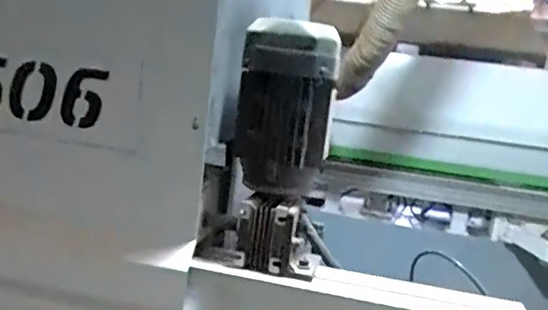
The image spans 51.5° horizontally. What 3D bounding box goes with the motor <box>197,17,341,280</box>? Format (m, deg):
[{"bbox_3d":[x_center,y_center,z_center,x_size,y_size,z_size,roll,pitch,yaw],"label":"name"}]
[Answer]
[{"bbox_3d":[-0.003,-0.010,0.712,0.149,0.292,0.129,6,9,-6],"label":"motor"}]

